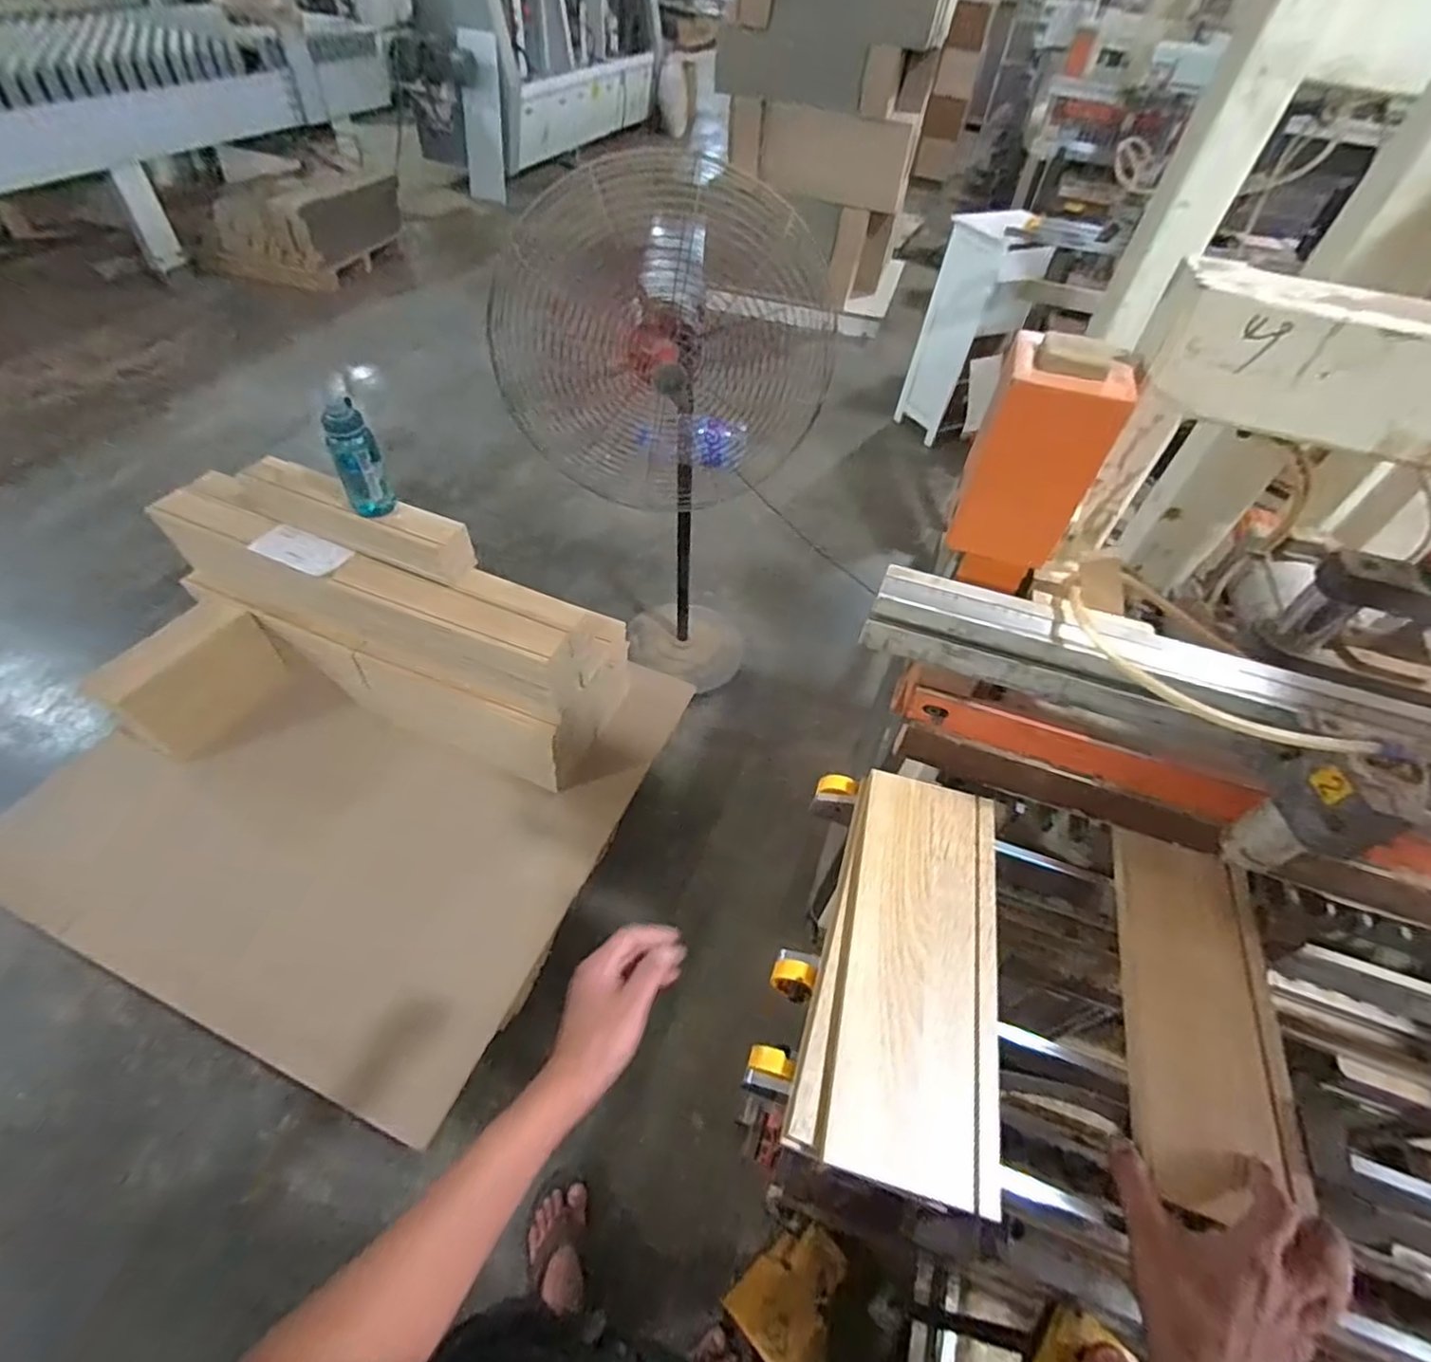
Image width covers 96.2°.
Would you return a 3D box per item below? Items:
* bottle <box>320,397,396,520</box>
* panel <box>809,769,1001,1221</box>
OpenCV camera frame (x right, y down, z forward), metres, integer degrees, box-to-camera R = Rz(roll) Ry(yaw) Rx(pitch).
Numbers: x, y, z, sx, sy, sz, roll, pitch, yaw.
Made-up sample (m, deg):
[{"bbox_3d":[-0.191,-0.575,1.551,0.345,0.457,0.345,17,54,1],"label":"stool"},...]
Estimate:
[{"bbox_3d":[-0.708,-0.428,1.286,0.085,0.217,0.069,-26,57,-25],"label":"bottle"},{"bbox_3d":[0.164,0.218,0.521,0.123,0.015,0.313,15,50,6],"label":"panel"}]

